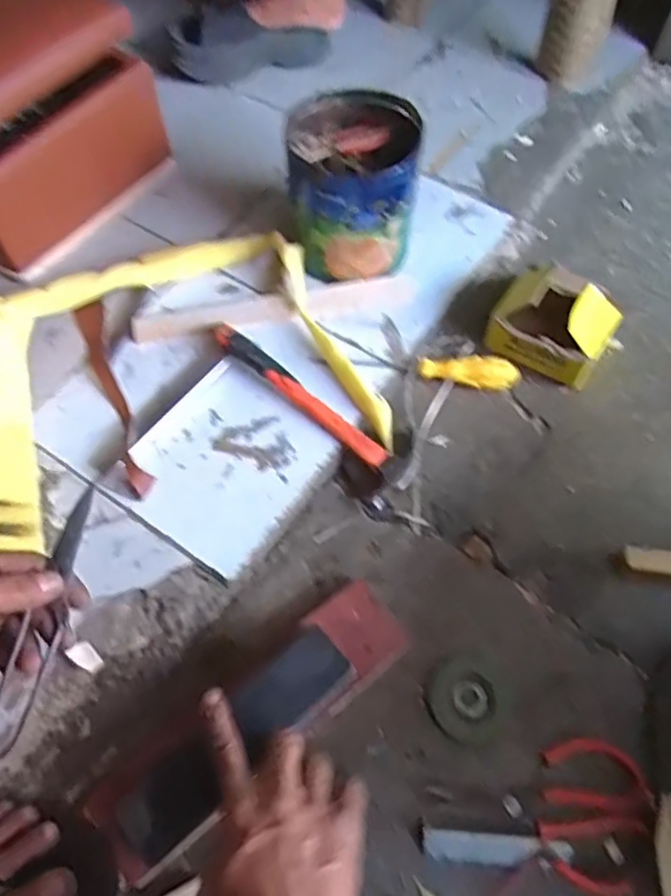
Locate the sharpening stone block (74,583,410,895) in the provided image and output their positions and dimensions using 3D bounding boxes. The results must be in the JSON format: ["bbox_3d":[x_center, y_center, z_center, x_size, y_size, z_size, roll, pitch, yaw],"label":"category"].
[{"bbox_3d":[-0.063,0.219,0.499,0.281,0.056,0.082,-35,67,-19],"label":"sharpening stone block"}]

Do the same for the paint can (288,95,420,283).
[{"bbox_3d":[0.020,-0.297,0.716,0.145,0.153,0.148,-5,61,-4],"label":"paint can"}]

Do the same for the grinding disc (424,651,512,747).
[{"bbox_3d":[0.116,0.216,0.530,0.070,0.004,0.070,0,61,-1],"label":"grinding disc"}]

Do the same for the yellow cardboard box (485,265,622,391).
[{"bbox_3d":[0.245,-0.139,0.686,0.121,0.075,0.095,31,65,15],"label":"yellow cardboard box"}]

